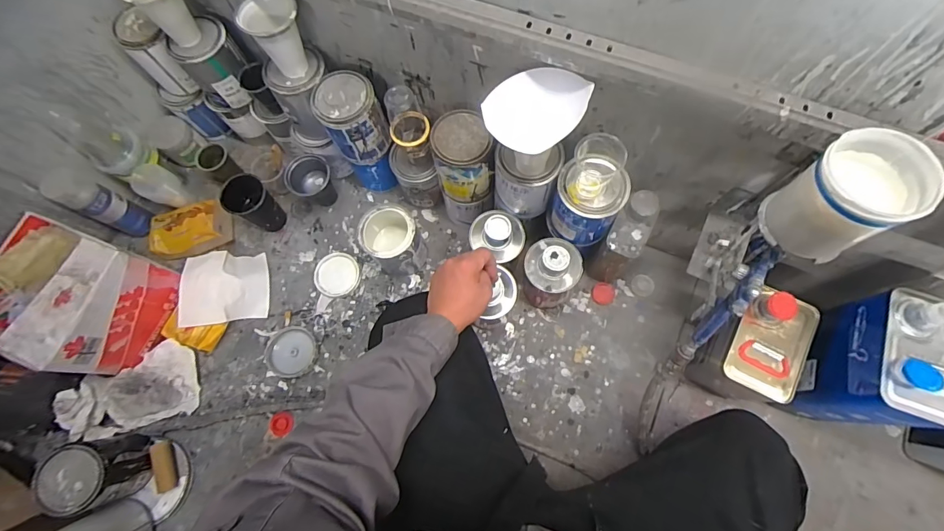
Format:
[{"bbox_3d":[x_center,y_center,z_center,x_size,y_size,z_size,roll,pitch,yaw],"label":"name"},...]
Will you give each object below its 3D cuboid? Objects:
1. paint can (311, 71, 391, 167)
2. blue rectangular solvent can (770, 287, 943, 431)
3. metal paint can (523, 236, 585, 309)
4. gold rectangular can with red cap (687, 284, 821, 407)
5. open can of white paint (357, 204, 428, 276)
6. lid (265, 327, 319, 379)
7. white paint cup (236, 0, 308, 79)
[{"bbox_3d":[-0.218,-0.266,0.768,0.099,0.135,0.103,-1,72,2],"label":"paint can"},{"bbox_3d":[0.601,0.156,0.655,0.107,0.261,0.159,21,74,9],"label":"blue rectangular solvent can"},{"bbox_3d":[0.145,0.019,0.791,0.100,0.184,0.100,21,74,8],"label":"metal paint can"},{"bbox_3d":[0.482,0.144,0.728,0.115,0.198,0.162,24,75,9],"label":"gold rectangular can with red cap"},{"bbox_3d":[-0.157,-0.047,0.852,0.109,0.140,0.118,-32,74,-8],"label":"open can of white paint"},{"bbox_3d":[-0.363,0.173,0.853,0.104,0.017,0.099,-1,72,2],"label":"lid"},{"bbox_3d":[-0.303,-0.364,0.671,0.084,0.100,0.082,-1,72,2],"label":"white paint cup"}]

